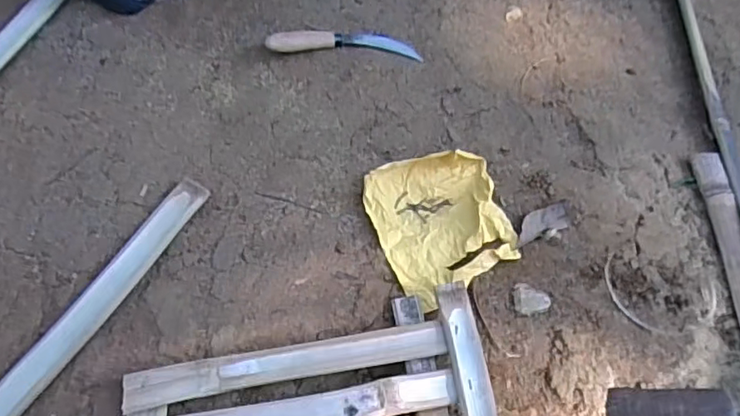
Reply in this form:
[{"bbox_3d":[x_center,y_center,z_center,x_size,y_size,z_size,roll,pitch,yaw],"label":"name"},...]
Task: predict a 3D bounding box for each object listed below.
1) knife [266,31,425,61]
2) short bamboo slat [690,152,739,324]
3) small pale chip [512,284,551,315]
[{"bbox_3d":[-0.033,-0.218,0.757,0.196,0.021,0.039,0,63,-4],"label":"knife"},{"bbox_3d":[0.414,0.058,0.651,0.031,0.013,0.273,0,63,-4],"label":"short bamboo slat"},{"bbox_3d":[0.178,0.100,0.632,0.039,0.004,0.034,3,63,-2],"label":"small pale chip"}]

